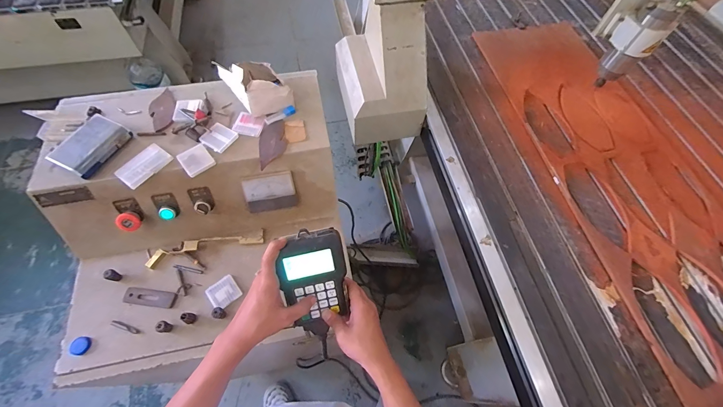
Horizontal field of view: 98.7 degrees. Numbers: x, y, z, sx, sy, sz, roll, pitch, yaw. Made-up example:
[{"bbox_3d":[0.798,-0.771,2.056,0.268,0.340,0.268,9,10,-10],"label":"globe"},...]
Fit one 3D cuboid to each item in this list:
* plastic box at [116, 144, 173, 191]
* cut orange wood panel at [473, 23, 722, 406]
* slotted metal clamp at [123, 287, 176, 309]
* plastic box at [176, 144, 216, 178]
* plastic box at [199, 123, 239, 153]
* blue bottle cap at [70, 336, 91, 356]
[{"bbox_3d":[-0.405,-0.071,0.580,0.054,0.015,0.089,38,68,18],"label":"plastic box"},{"bbox_3d":[0.863,-0.170,1.037,0.531,0.031,1.378,-9,62,-6],"label":"cut orange wood panel"},{"bbox_3d":[-0.418,0.186,0.615,0.094,0.010,0.032,7,62,3],"label":"slotted metal clamp"},{"bbox_3d":[-0.313,-0.082,0.589,0.053,0.013,0.056,-36,68,-18],"label":"plastic box"},{"bbox_3d":[-0.280,-0.129,0.610,0.057,0.015,0.054,30,65,14],"label":"plastic box"},{"bbox_3d":[-0.516,0.262,0.571,0.028,0.010,0.031,8,62,4],"label":"blue bottle cap"}]

